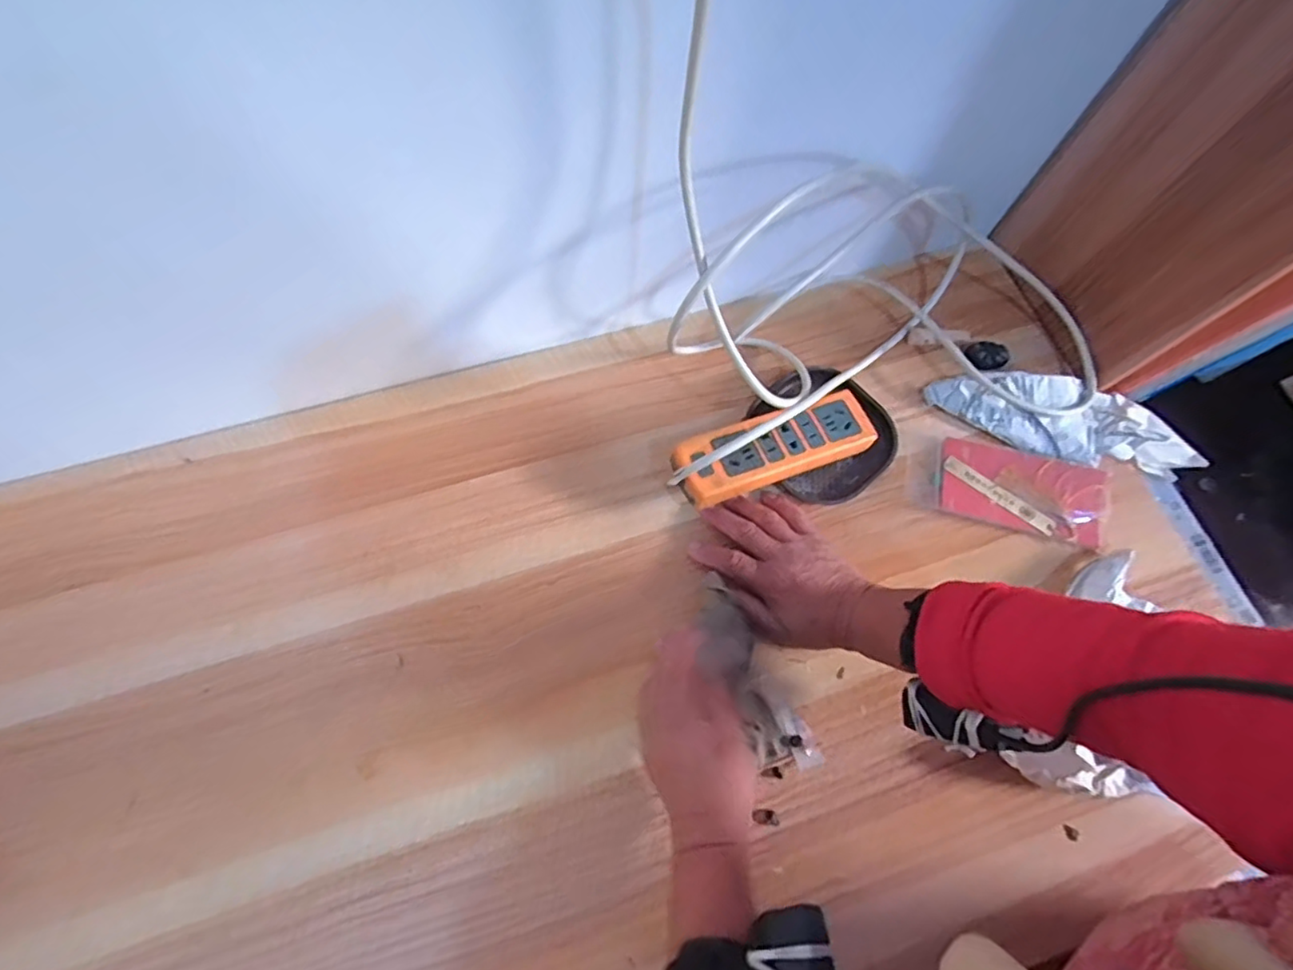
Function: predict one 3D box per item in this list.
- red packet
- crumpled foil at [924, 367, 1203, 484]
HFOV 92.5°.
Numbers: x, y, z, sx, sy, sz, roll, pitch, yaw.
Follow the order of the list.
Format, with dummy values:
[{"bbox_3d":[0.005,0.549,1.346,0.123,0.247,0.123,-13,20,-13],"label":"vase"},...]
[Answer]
[{"bbox_3d":[0.337,0.004,0.556,0.142,0.012,0.076,14,69,3],"label":"red packet"},{"bbox_3d":[0.391,-0.062,0.573,0.242,0.028,0.077,9,69,1],"label":"crumpled foil"}]

